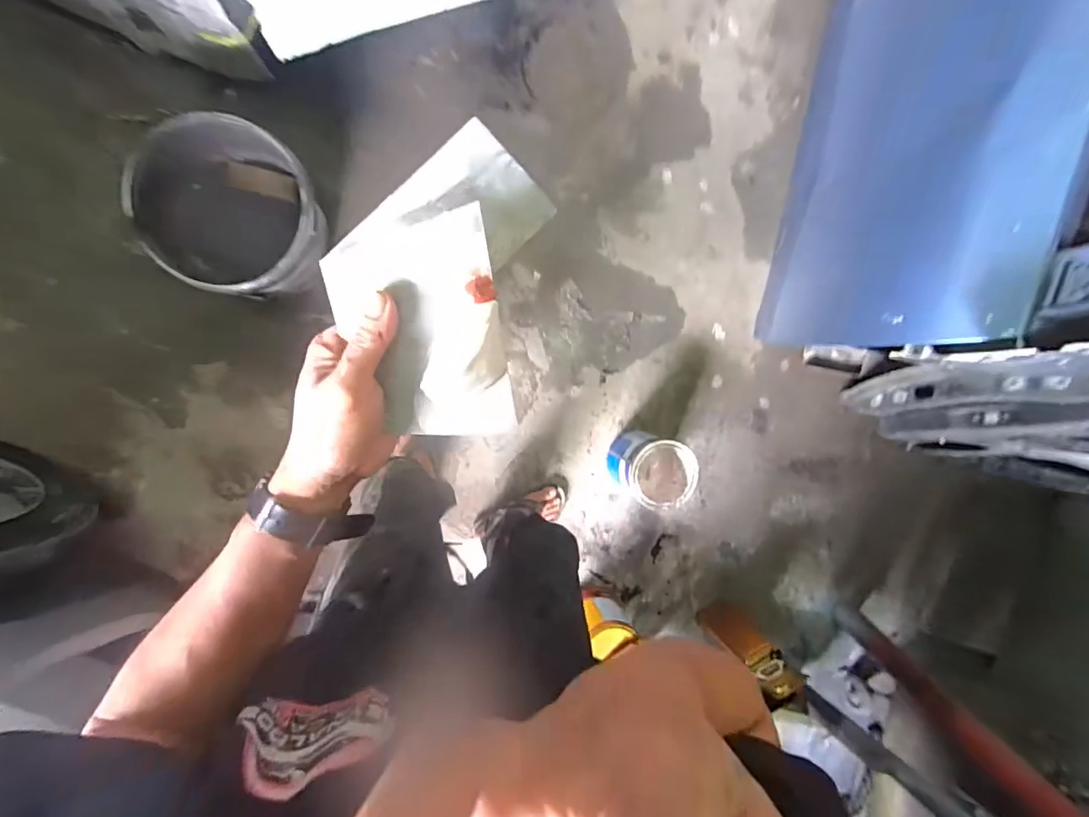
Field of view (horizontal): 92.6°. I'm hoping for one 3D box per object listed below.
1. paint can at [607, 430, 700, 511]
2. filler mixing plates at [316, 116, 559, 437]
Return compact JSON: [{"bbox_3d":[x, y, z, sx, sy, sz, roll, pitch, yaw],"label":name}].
[{"bbox_3d":[0.289,0.159,1.393,0.197,0.214,0.170,20,92,-12],"label":"paint can"},{"bbox_3d":[-0.068,-0.087,0.343,0.123,0.068,0.206,10,94,-5],"label":"filler mixing plates"}]

